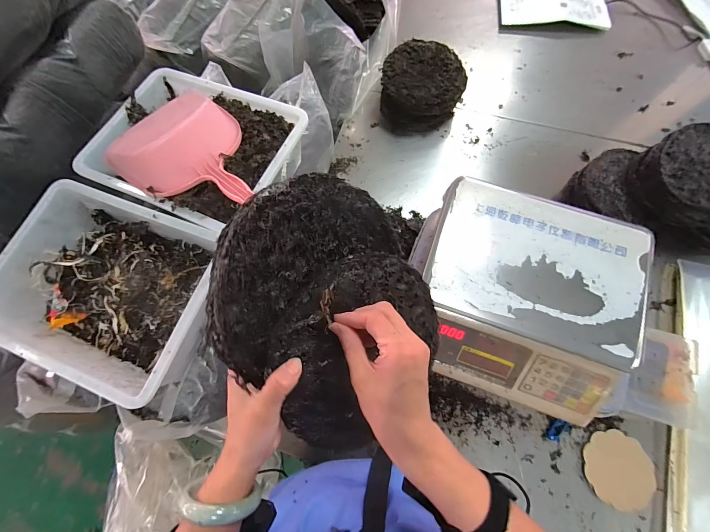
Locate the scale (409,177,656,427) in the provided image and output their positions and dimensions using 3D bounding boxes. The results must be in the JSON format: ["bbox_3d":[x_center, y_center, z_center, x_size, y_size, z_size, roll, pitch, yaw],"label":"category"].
[{"bbox_3d":[0.274,0.050,0.518,0.357,0.097,0.310,18,74,8],"label":"scale"}]

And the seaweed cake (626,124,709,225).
[{"bbox_3d":[0.735,-0.191,0.685,0.190,0.089,0.198,-11,72,-2],"label":"seaweed cake"}]

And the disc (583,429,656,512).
[{"bbox_3d":[0.537,0.414,0.644,0.136,0.011,0.134,-1,72,2],"label":"disc"}]

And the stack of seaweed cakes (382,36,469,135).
[{"bbox_3d":[0.189,-0.501,0.891,0.227,0.117,0.209,0,72,2],"label":"stack of seaweed cakes"}]

